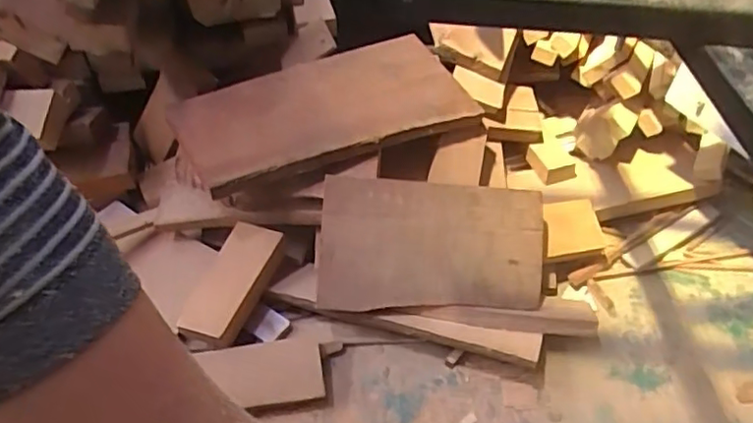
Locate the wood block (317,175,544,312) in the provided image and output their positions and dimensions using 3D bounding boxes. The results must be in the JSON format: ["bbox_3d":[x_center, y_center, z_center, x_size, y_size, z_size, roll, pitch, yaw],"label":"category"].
[{"bbox_3d":[0.105,0.073,1.255,0.430,0.256,0.029,3,9,2],"label":"wood block"}]

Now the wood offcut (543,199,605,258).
[{"bbox_3d":[0.410,0.036,1.334,0.129,0.020,0.113,-6,93,-13],"label":"wood offcut"}]

